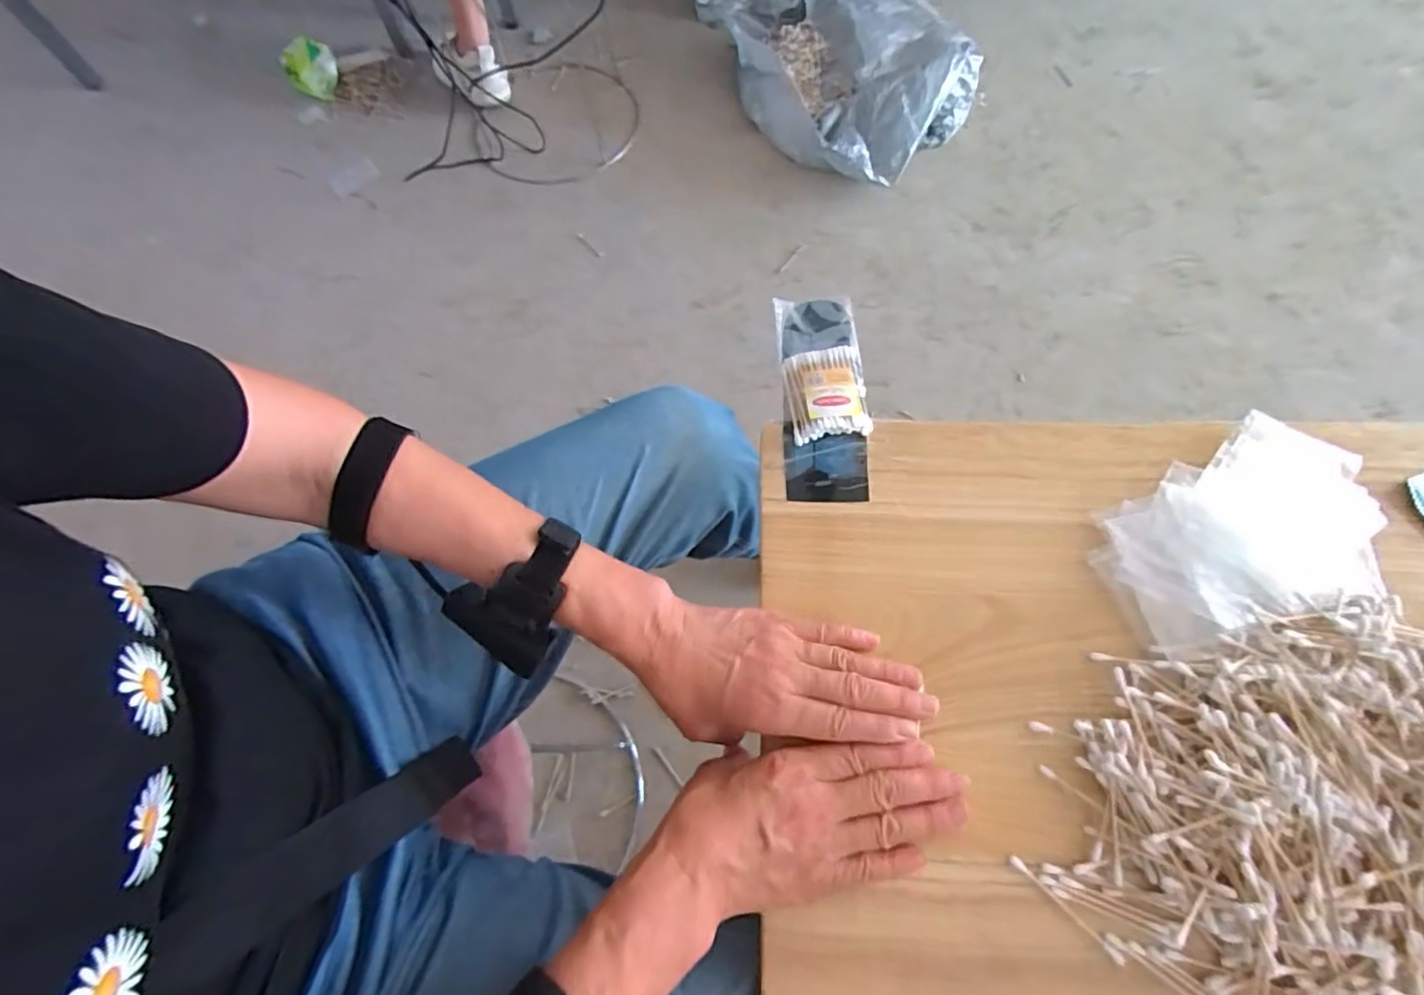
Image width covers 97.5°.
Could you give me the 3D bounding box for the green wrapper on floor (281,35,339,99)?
[{"bbox_3d":[-0.869,-0.934,1.351,0.103,0.080,0.095,-38,71,-10],"label":"green wrapper on floor"}]

